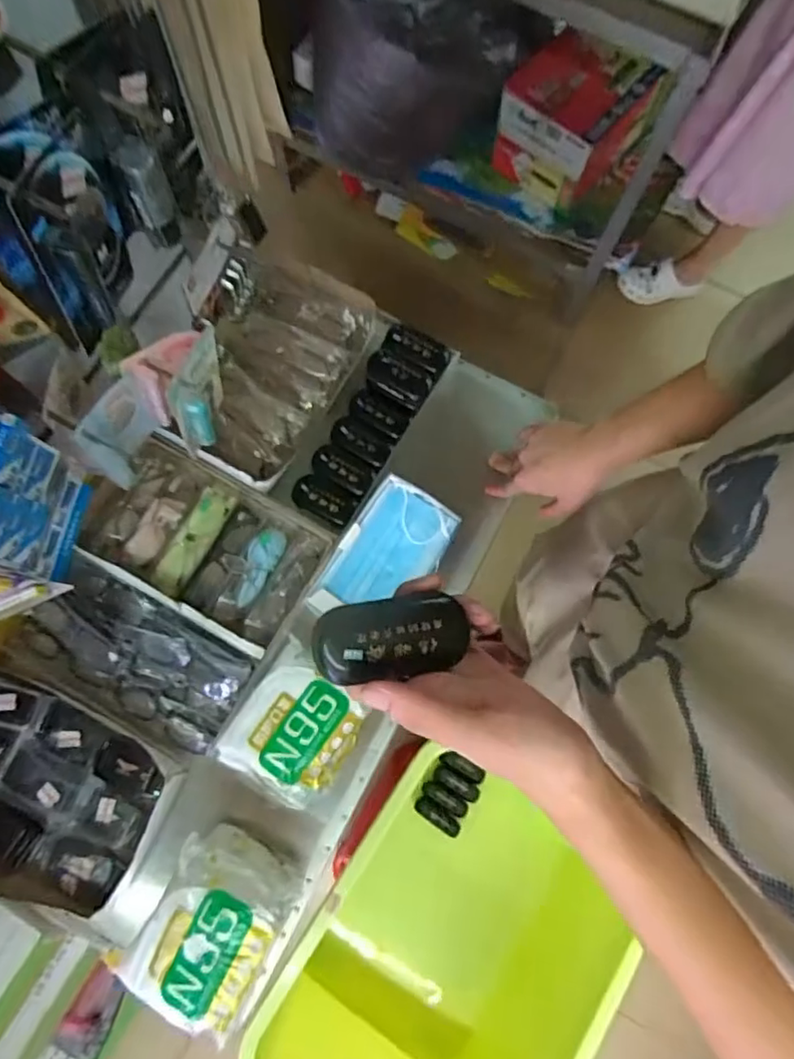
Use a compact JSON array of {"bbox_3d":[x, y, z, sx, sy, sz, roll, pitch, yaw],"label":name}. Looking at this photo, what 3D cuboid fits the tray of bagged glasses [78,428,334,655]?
[{"bbox_3d":[-0.230,0.013,0.706,0.273,0.063,0.156,29,77,6],"label":"tray of bagged glasses"}]

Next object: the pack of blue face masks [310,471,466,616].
[{"bbox_3d":[-0.010,0.031,0.679,0.105,0.018,0.174,29,77,6],"label":"pack of blue face masks"}]

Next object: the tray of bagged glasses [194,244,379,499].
[{"bbox_3d":[-0.162,-0.197,0.756,0.163,0.069,0.284,24,76,5],"label":"tray of bagged glasses"}]

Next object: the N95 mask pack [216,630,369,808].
[{"bbox_3d":[-0.107,0.210,0.640,0.127,0.033,0.149,28,77,6],"label":"N95 mask pack"}]

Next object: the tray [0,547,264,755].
[{"bbox_3d":[-0.299,0.138,0.669,0.265,0.052,0.141,25,76,5],"label":"tray"}]

